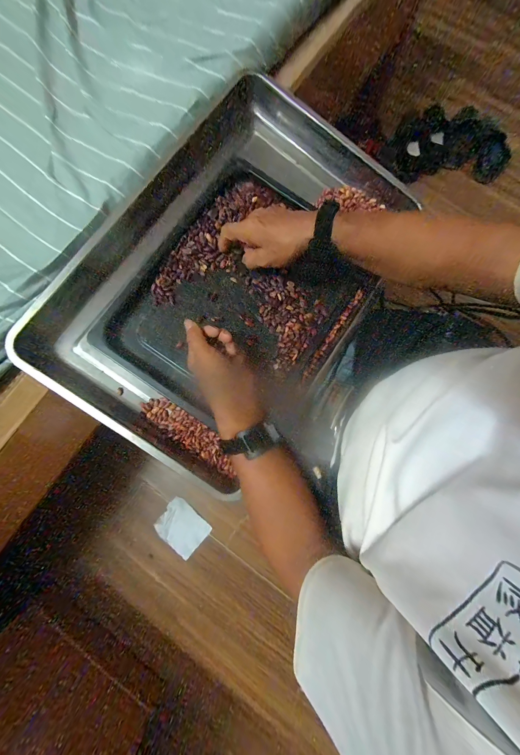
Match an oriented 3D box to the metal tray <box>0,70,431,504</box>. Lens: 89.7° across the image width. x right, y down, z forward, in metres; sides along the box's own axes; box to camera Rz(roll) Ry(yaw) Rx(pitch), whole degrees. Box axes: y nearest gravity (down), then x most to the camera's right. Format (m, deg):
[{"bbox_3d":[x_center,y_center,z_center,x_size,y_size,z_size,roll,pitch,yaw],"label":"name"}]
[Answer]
[{"bbox_3d":[-0.033,-0.166,0.420,0.393,0.084,0.589,34,81,7],"label":"metal tray"}]

